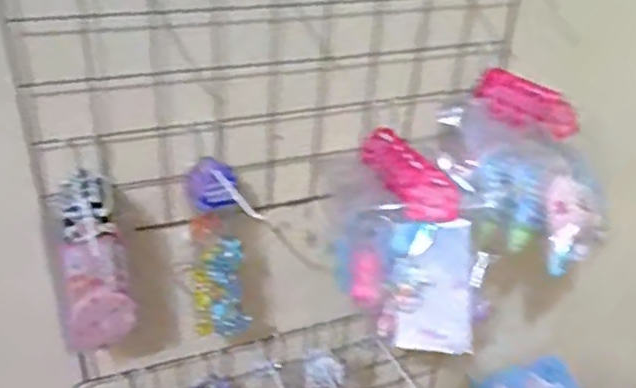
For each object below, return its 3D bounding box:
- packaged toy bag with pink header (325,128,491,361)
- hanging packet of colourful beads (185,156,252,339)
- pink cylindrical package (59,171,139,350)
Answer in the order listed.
[{"bbox_3d":[0.085,0.047,0.673,0.102,0.160,0.222,-14,35,-28],"label":"packaged toy bag with pink header"},{"bbox_3d":[-0.107,0.058,0.660,0.056,0.185,0.056,-5,31,-15],"label":"hanging packet of colourful beads"},{"bbox_3d":[-0.223,0.071,0.619,0.070,0.176,0.051,-13,34,-26],"label":"pink cylindrical package"}]

